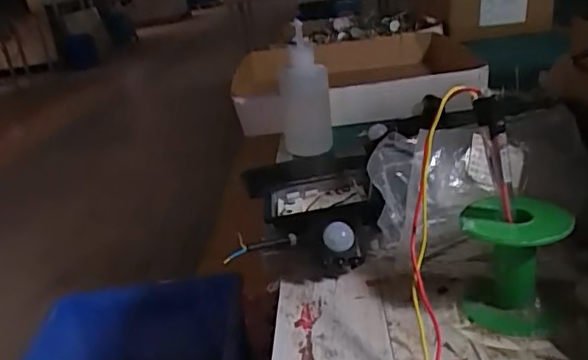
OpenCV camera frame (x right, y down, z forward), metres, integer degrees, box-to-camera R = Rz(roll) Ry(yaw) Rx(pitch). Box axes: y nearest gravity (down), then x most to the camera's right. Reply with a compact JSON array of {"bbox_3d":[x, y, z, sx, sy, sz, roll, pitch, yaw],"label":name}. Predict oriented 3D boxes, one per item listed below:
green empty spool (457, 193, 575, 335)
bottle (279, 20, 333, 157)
[{"bbox_3d":[0.146,0.055,0.385,0.063,0.076,0.060,1,23,20],"label":"green empty spool"},{"bbox_3d":[0.016,-0.096,0.775,0.065,0.254,0.081,-9,64,-2],"label":"bottle"}]

